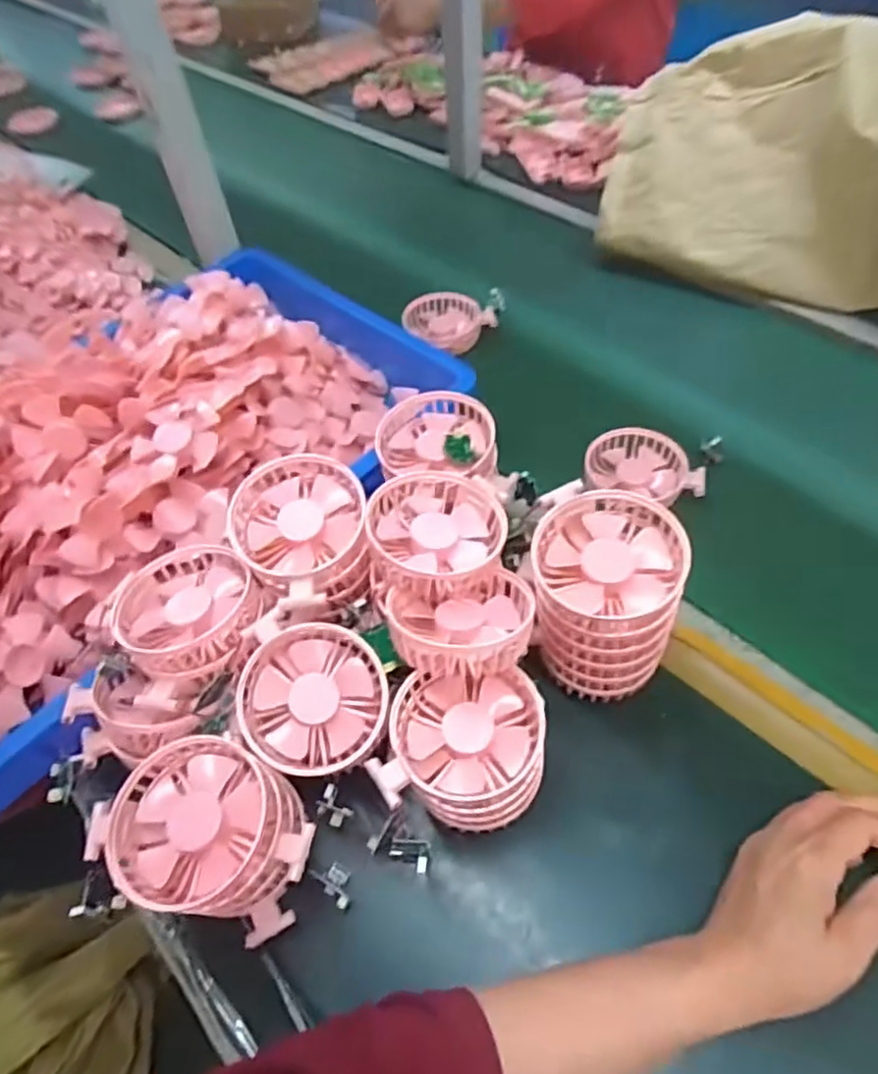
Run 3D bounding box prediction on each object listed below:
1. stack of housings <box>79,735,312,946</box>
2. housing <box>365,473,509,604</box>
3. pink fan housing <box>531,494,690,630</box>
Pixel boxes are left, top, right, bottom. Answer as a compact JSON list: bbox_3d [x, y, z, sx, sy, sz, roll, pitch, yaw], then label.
[{"bbox_3d":[-0.135,0.187,0.399,0.112,0.078,0.092,26,59,22],"label":"stack of housings"},{"bbox_3d":[-0.001,0.001,0.430,0.090,0.046,0.084,-2,53,3],"label":"housing"},{"bbox_3d":[0.105,0.014,0.399,0.090,0.030,0.087,7,54,10],"label":"pink fan housing"}]

